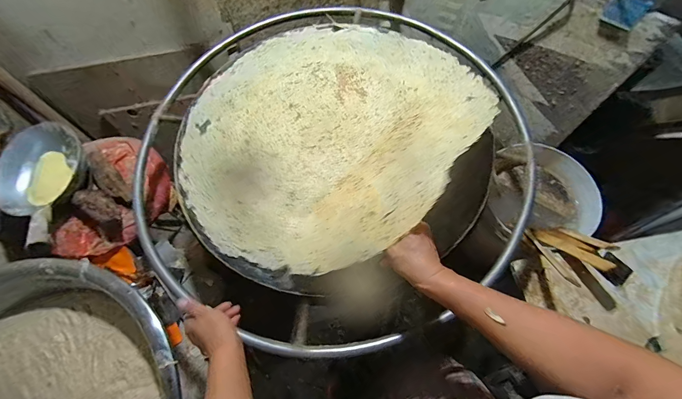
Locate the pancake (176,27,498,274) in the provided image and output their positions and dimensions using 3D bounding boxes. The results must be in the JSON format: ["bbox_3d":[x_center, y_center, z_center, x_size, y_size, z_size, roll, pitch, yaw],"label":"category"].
[{"bbox_3d":[-0.039,-0.172,0.589,0.531,0.122,0.580,34,71,17],"label":"pancake"}]

